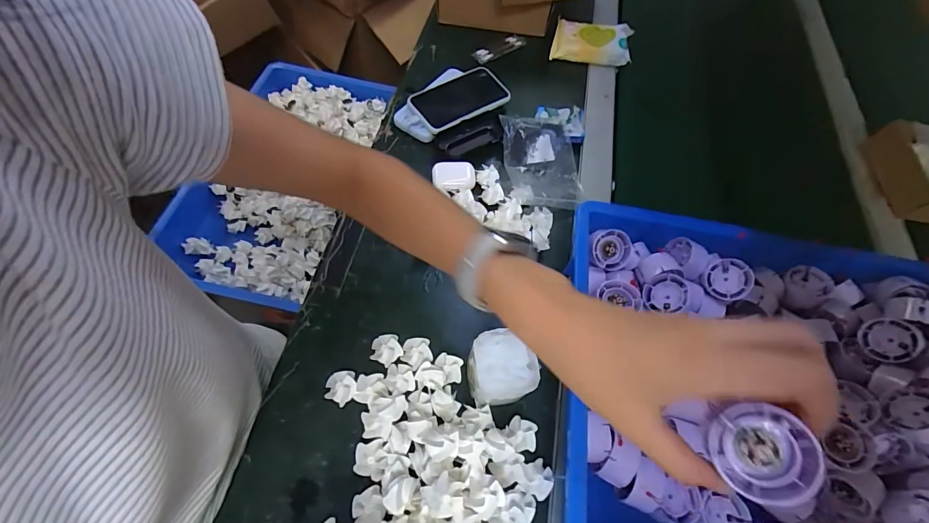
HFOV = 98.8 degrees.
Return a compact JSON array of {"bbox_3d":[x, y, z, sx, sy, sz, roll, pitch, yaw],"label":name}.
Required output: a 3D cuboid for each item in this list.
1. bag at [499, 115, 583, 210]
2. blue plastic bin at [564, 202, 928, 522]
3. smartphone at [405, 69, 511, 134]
[{"bbox_3d":[0.114,-0.144,0.569,0.109,0.039,0.143,-4,60,-6],"label":"bag"},{"bbox_3d":[0.352,0.140,0.401,0.492,0.087,0.360,9,60,1],"label":"blue plastic bin"},{"bbox_3d":[-0.009,-0.253,0.611,0.153,0.014,0.084,-35,67,-23],"label":"smartphone"}]

